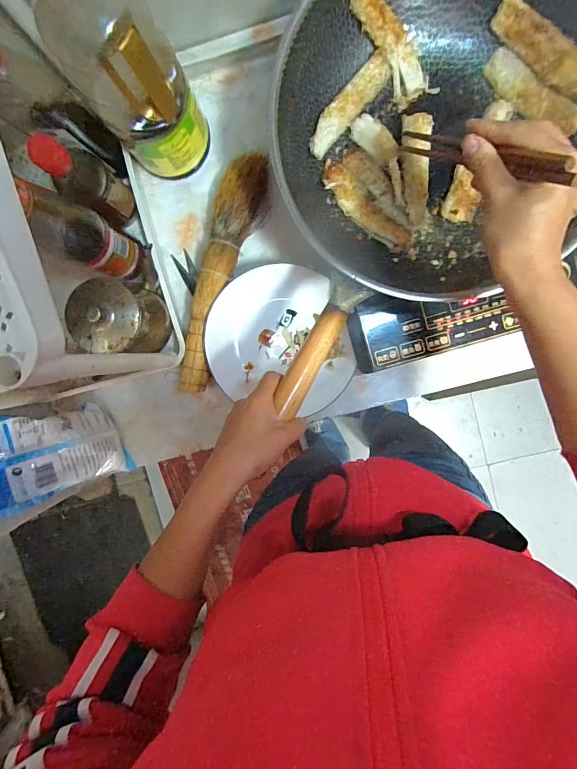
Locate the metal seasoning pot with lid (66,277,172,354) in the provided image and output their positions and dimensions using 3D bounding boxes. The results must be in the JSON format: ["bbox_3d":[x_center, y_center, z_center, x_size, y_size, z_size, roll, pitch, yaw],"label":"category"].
[{"bbox_3d":[-0.197,-0.076,0.442,0.085,0.087,0.077,2,95,4],"label":"metal seasoning pot with lid"}]

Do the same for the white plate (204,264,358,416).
[{"bbox_3d":[-0.009,-0.056,0.480,0.179,0.043,0.185,0,95,4],"label":"white plate"}]

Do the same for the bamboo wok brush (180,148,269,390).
[{"bbox_3d":[-0.090,-0.137,0.477,0.055,0.034,0.295,19,95,2],"label":"bamboo wok brush"}]

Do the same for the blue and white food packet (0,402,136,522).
[{"bbox_3d":[-0.289,0.081,0.475,0.026,0.161,0.112,-15,91,42],"label":"blue and white food packet"}]

